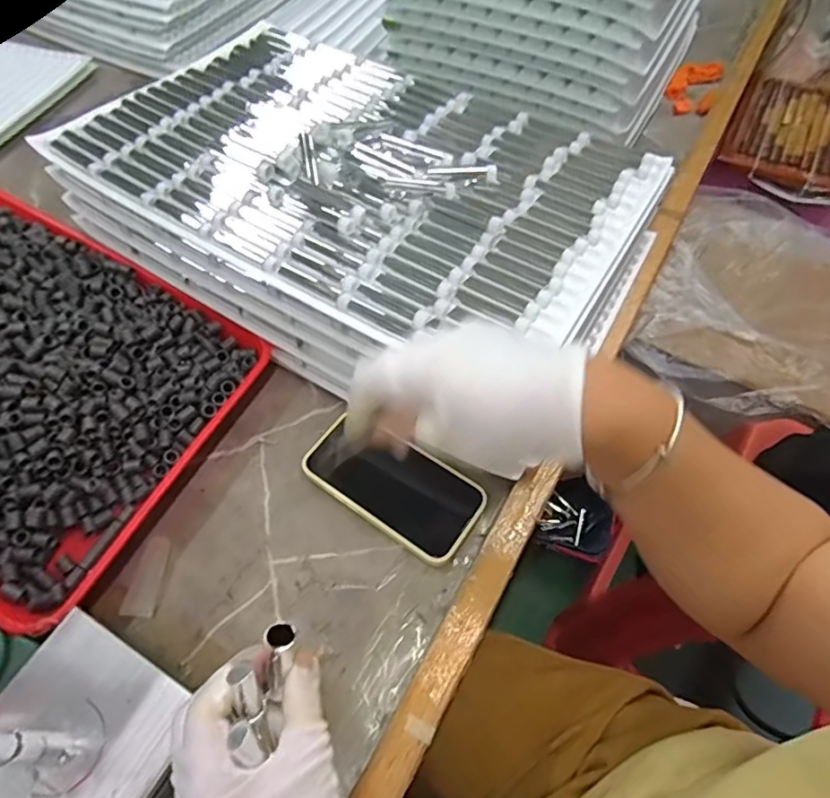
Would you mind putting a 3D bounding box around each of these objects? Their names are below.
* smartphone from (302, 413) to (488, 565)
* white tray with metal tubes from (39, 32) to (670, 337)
[{"bbox_3d":[-0.017,0.070,0.457,0.145,0.013,0.076,31,63,18],"label":"smartphone"},{"bbox_3d":[-0.046,-0.221,0.498,0.482,0.033,0.315,28,62,16],"label":"white tray with metal tubes"}]

